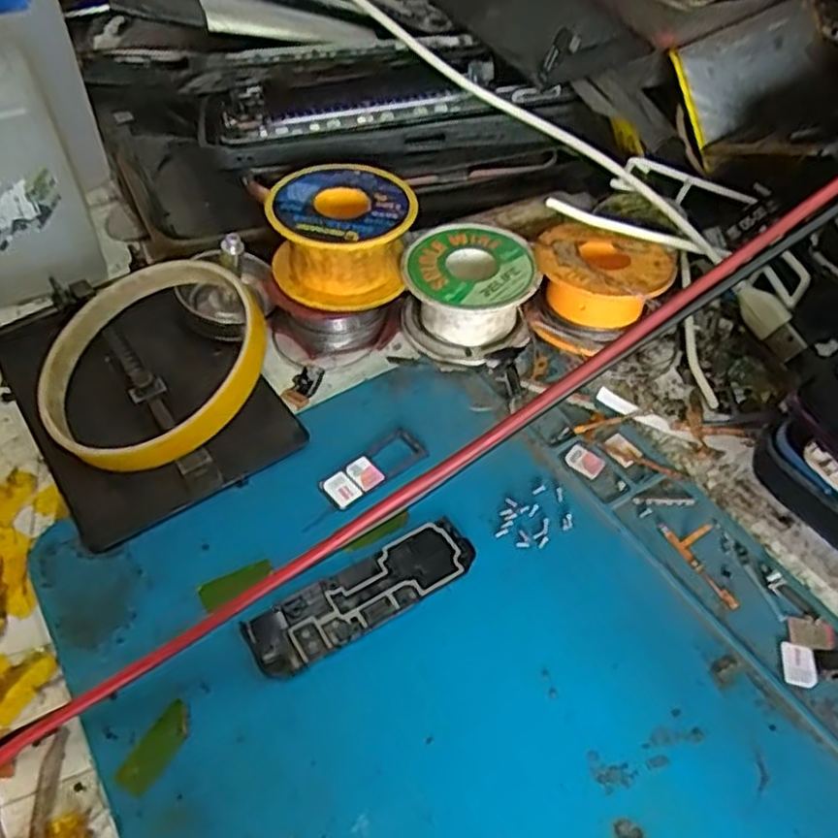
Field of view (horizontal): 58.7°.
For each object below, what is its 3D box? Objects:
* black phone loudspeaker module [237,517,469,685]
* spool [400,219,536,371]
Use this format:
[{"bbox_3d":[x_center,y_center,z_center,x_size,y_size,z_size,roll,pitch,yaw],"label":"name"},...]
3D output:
[{"bbox_3d":[-0.016,0.053,0.225,0.071,0.004,0.021,-26,54,-22],"label":"black phone loudspeaker module"},{"bbox_3d":[0.019,-0.050,0.297,0.049,0.029,0.051,1,49,-1],"label":"spool"}]

